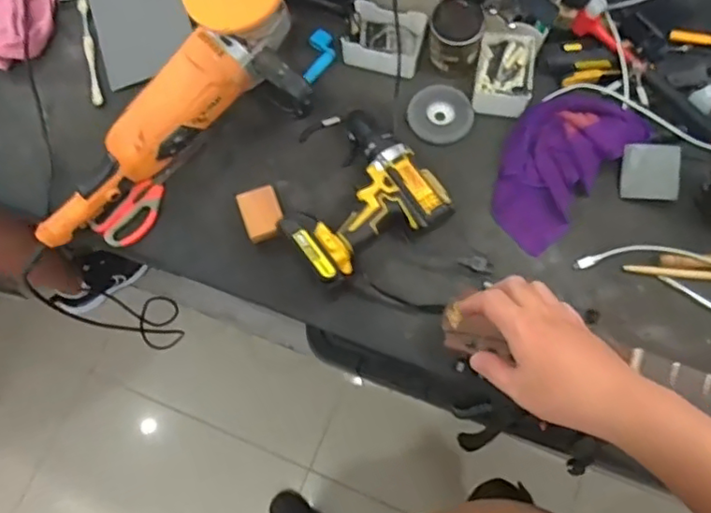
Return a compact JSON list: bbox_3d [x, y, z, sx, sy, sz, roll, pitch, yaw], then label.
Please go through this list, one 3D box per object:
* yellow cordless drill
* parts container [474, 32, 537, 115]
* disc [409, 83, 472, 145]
[{"bbox_3d":[-0.015,-0.097,0.778,0.197,0.065,0.220,-31,74,-9],"label":"yellow cordless drill"},{"bbox_3d":[0.209,-0.256,0.831,0.079,0.038,0.111,8,72,4],"label":"parts container"},{"bbox_3d":[0.121,-0.203,0.843,0.089,0.011,0.086,0,72,1],"label":"disc"}]

